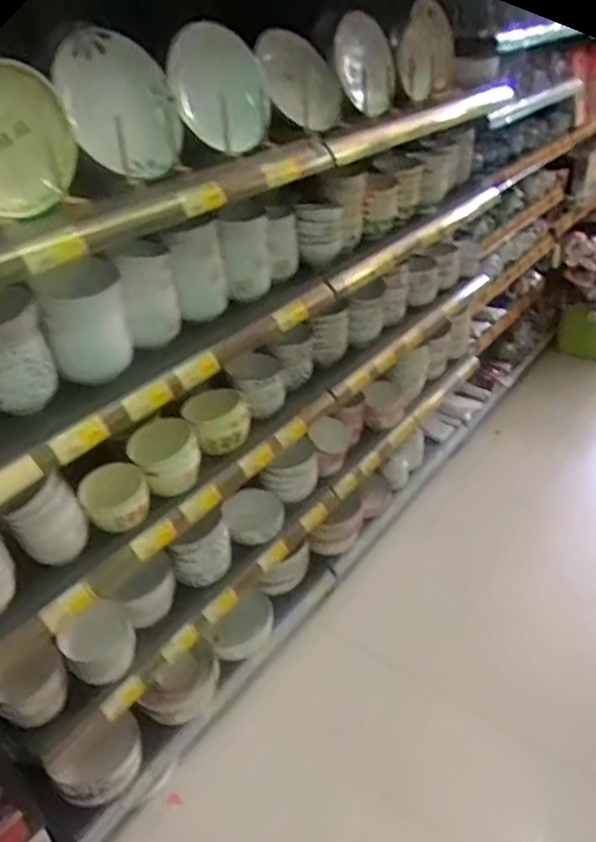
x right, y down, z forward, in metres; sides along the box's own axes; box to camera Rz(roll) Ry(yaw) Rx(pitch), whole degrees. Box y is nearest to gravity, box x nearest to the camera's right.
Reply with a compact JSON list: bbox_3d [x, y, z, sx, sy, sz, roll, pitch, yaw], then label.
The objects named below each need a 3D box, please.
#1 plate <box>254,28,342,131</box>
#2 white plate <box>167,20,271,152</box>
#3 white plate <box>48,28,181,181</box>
[{"bbox_3d":[-0.002,-0.658,1.206,0.202,0.195,0.031,5,-18,-41],"label":"plate"},{"bbox_3d":[-0.118,-0.547,1.046,0.037,0.191,0.180,22,53,42],"label":"white plate"},{"bbox_3d":[-0.260,-0.467,0.943,0.196,0.186,0.040,22,-14,-39],"label":"white plate"}]

